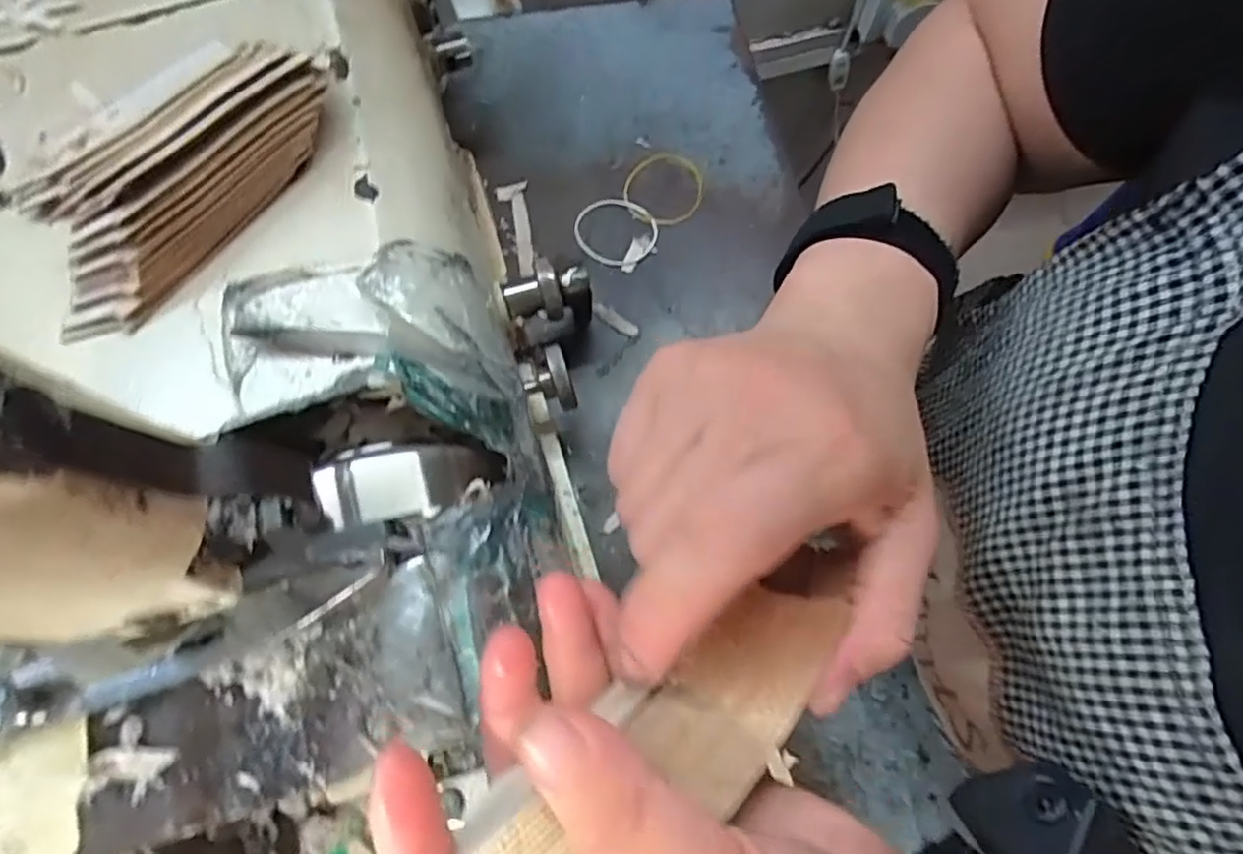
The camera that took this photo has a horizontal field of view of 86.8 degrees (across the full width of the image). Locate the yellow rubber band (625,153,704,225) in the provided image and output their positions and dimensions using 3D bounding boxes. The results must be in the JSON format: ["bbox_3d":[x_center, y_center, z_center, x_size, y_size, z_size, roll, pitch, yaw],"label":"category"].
[{"bbox_3d":[0.029,-0.160,0.441,0.052,0.004,0.056,0,71,1],"label":"yellow rubber band"}]

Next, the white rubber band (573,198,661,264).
[{"bbox_3d":[-0.004,-0.129,0.431,0.055,0.004,0.048,8,71,3],"label":"white rubber band"}]

